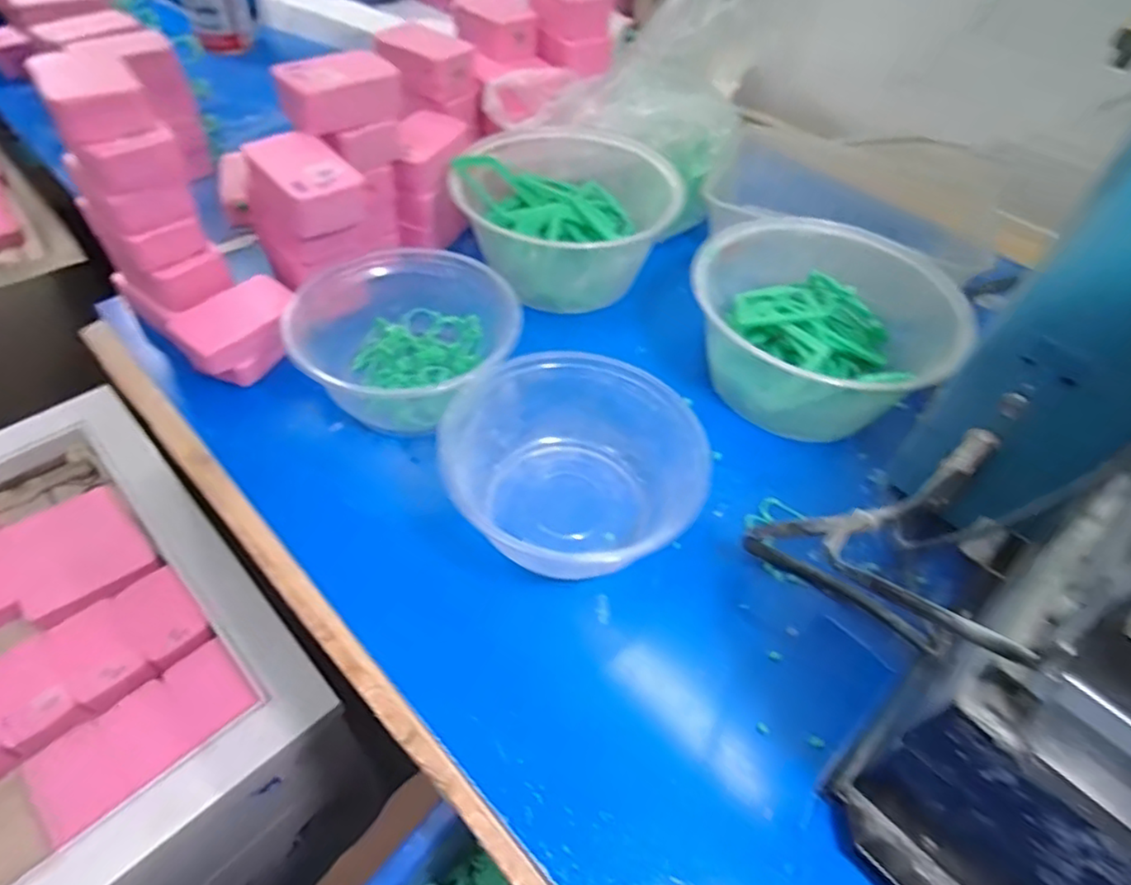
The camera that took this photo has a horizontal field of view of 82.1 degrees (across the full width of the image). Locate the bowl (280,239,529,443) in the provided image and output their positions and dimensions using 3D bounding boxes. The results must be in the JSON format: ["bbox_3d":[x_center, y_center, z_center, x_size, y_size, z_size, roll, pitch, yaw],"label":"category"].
[{"bbox_3d":[-0.095,-0.067,0.409,0.133,0.059,0.126,2,49,-2],"label":"bowl"}]

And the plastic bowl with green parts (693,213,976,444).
[{"bbox_3d":[0.166,-0.079,0.429,0.160,0.084,0.141,25,52,17],"label":"plastic bowl with green parts"}]

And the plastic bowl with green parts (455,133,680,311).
[{"bbox_3d":[0.002,-0.175,0.507,0.162,0.071,0.145,12,49,6],"label":"plastic bowl with green parts"}]

